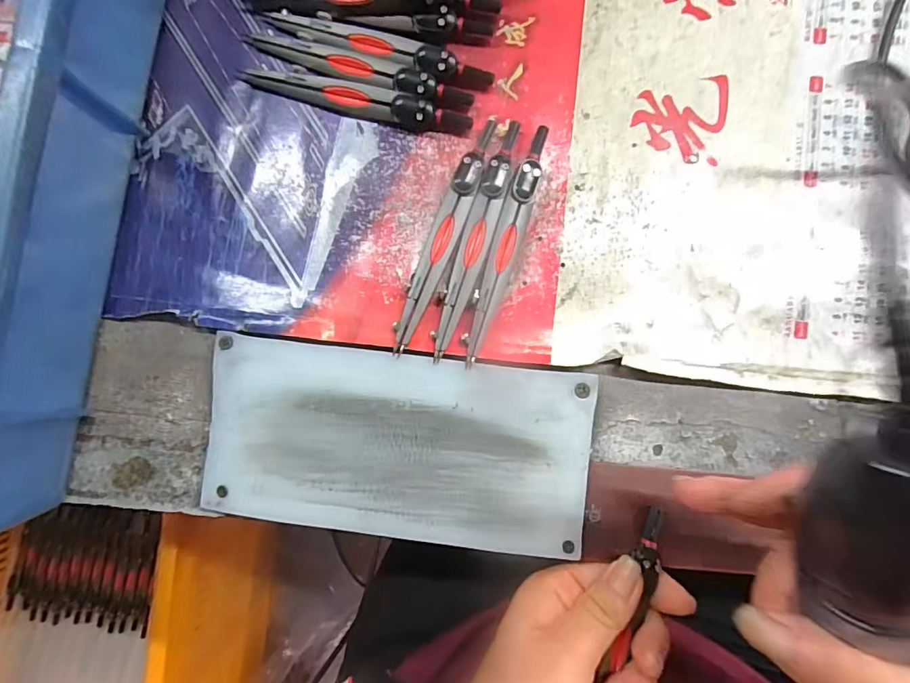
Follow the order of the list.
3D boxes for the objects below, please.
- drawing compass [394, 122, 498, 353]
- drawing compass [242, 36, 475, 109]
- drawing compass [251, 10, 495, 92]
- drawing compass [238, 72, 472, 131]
[{"bbox_3d":[-0.005,-0.056,0.252,0.017,0.005,0.131,23,87,2],"label":"drawing compass"},{"bbox_3d":[-0.053,-0.148,0.257,0.128,0.012,0.014,18,87,2],"label":"drawing compass"},{"bbox_3d":[-0.044,-0.162,0.259,0.134,0.009,0.016,21,87,2],"label":"drawing compass"},{"bbox_3d":[-0.055,-0.132,0.259,0.127,0.012,0.015,15,86,2],"label":"drawing compass"}]

